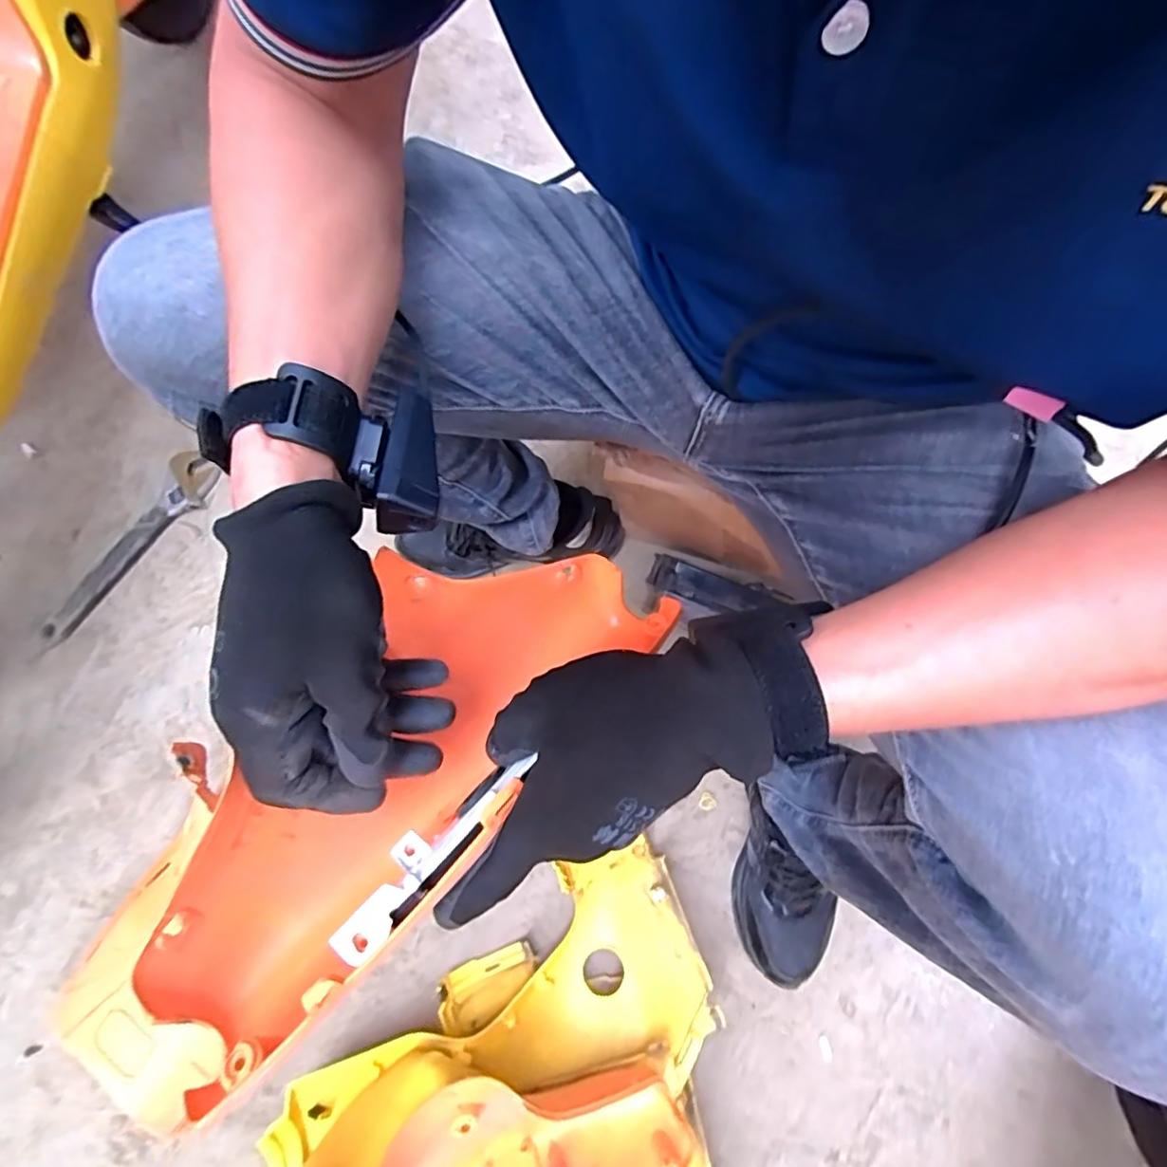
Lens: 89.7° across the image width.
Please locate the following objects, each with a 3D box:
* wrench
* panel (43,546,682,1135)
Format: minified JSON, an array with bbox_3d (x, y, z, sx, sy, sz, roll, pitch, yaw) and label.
[{"bbox_3d":[-0.587,-0.044,0.764,0.062,0.025,0.290,31,77,11],"label":"wrench"},{"bbox_3d":[-0.091,0.075,0.313,0.141,0.103,0.292,37,57,12],"label":"panel"}]

